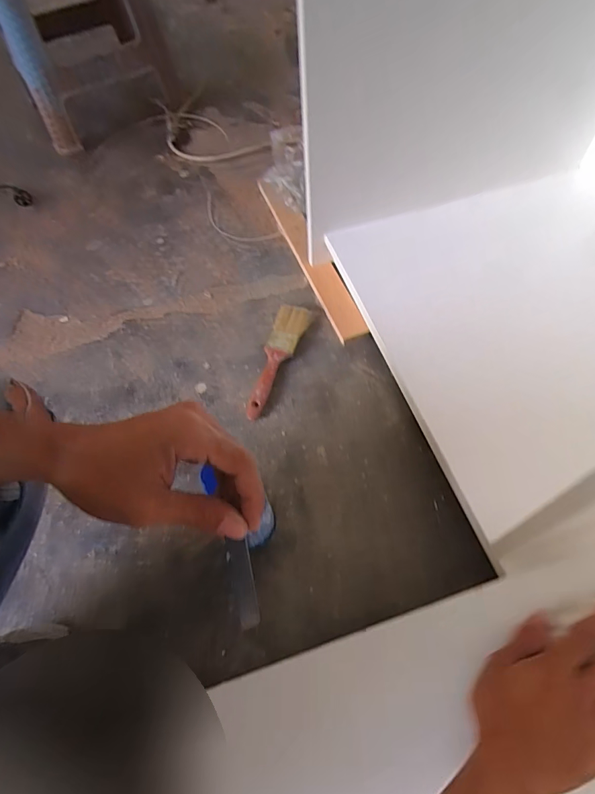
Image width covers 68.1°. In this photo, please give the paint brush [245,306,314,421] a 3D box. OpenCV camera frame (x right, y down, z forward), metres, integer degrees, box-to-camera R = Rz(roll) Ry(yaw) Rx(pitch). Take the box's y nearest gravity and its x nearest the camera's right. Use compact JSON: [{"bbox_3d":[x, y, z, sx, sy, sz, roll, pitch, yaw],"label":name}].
[{"bbox_3d":[-0.033,-0.060,0.708,0.053,0.017,0.211,14,63,11],"label":"paint brush"}]

